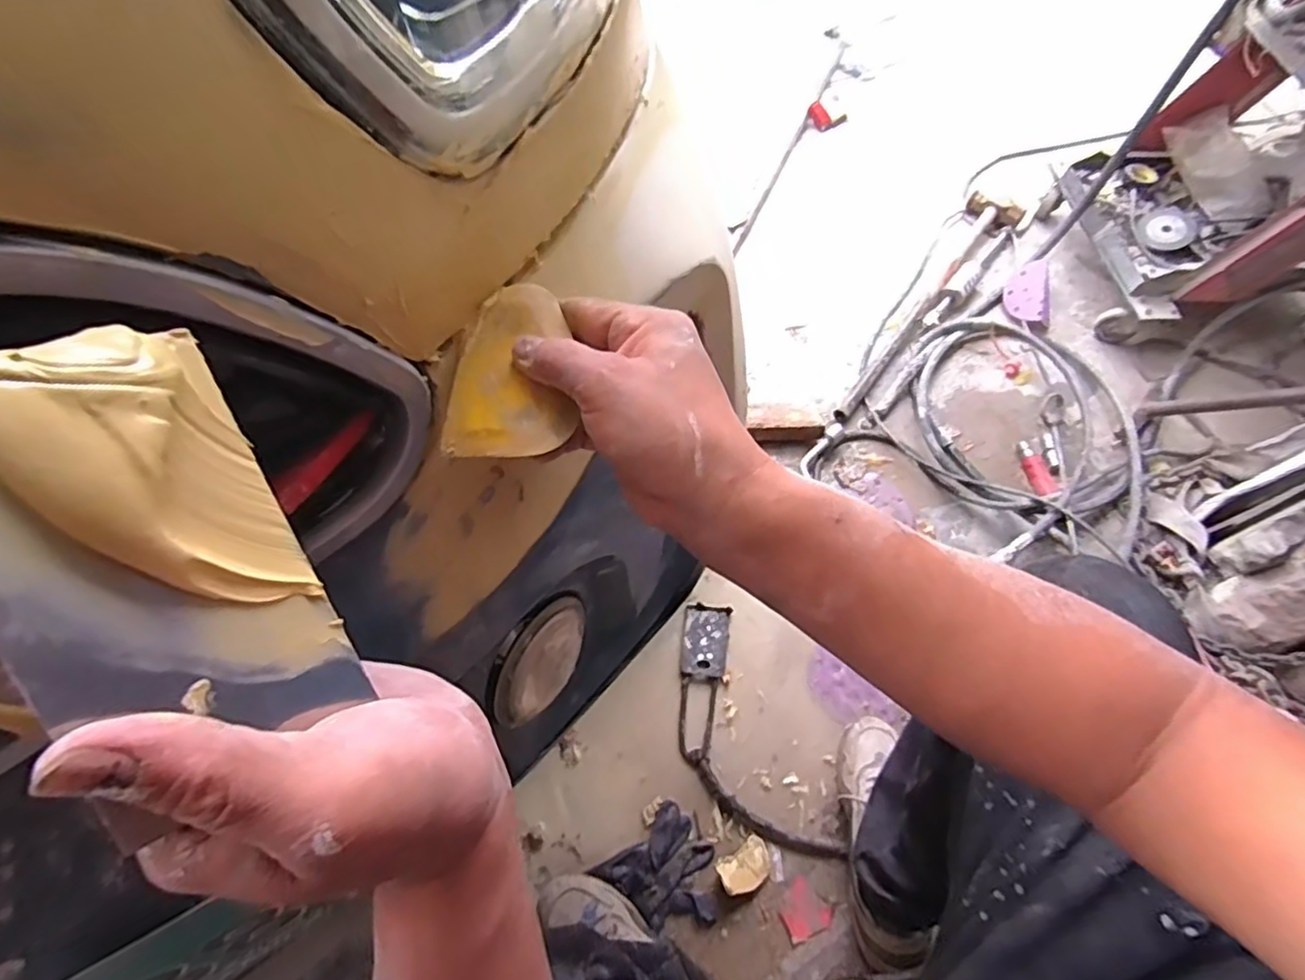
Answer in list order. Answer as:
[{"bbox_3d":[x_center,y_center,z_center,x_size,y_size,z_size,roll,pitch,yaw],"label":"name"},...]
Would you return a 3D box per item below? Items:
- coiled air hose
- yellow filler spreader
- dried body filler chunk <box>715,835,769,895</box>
[{"bbox_3d":[0.652,-0.134,1.106,0.413,0.054,0.420,29,64,13],"label":"coiled air hose"},{"bbox_3d":[-0.070,-0.064,0.330,0.063,0.017,0.098,3,61,4],"label":"yellow filler spreader"},{"bbox_3d":[0.116,0.470,0.791,0.070,0.011,0.049,-22,68,-26],"label":"dried body filler chunk"}]

